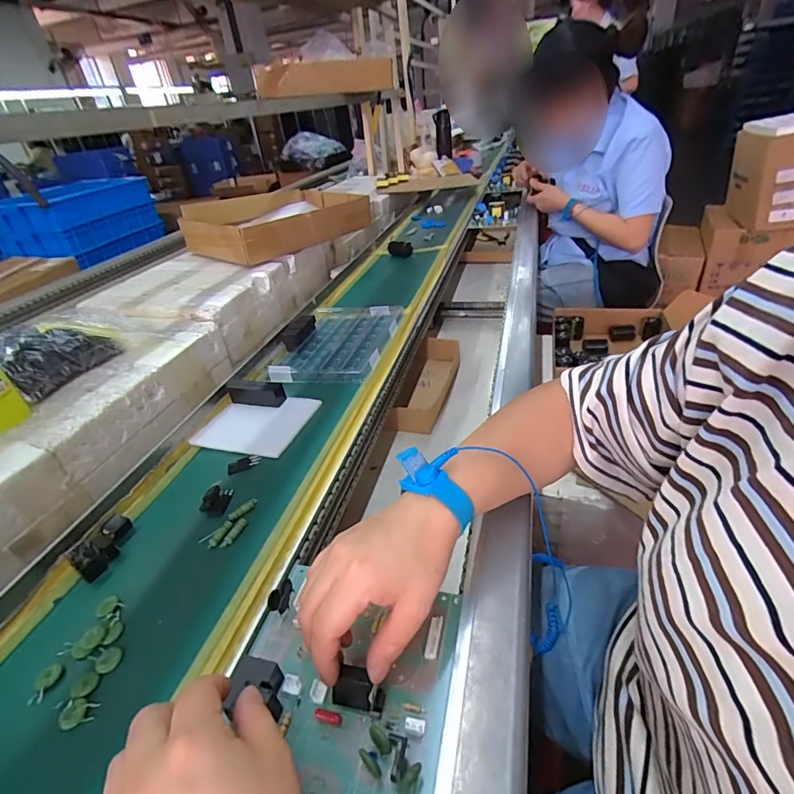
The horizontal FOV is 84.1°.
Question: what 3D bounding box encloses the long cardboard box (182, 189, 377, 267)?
[{"bbox_3d":[-0.275,-0.407,1.018,0.286,0.090,0.388,25,45,39],"label":"long cardboard box"}]

